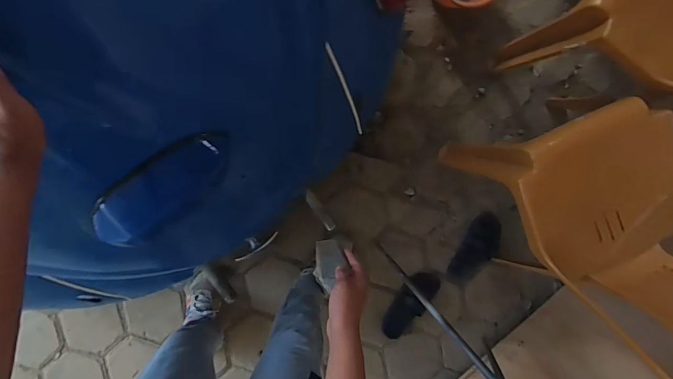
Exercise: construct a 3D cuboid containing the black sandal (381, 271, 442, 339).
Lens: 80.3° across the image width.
[{"bbox_3d":[0.239,0.383,1.332,0.115,0.067,0.259,34,92,-6],"label":"black sandal"}]

